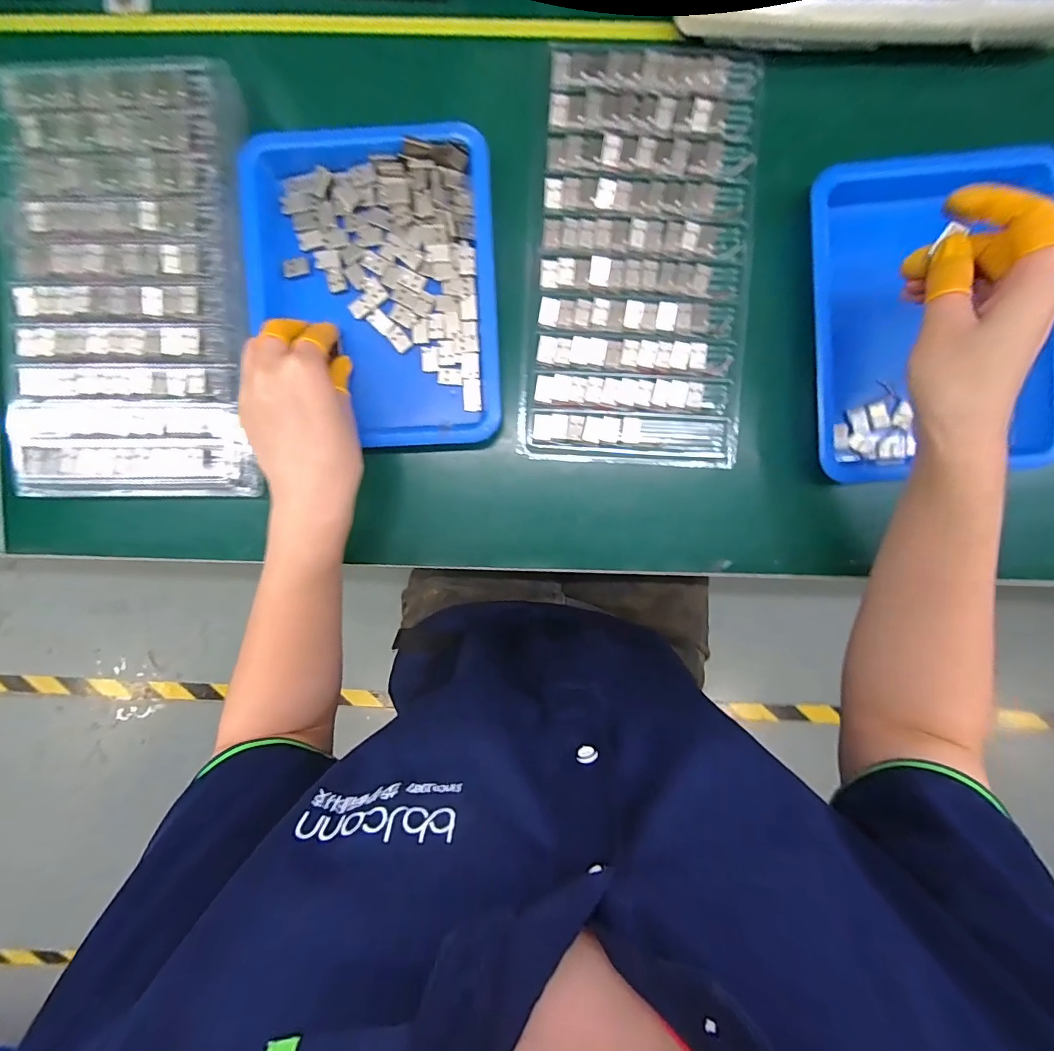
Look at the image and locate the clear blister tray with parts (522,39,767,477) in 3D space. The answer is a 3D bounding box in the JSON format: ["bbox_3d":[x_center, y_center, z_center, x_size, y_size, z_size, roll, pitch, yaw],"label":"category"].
[{"bbox_3d":[0.083,-0.191,0.331,0.158,0.006,0.287,2,95,-2],"label":"clear blister tray with parts"}]

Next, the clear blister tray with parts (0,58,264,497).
[{"bbox_3d":[-0.287,-0.170,0.331,0.171,0.033,0.295,1,95,-2],"label":"clear blister tray with parts"}]

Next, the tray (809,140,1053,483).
[{"bbox_3d":[0.288,-0.148,0.326,0.172,0.035,0.218,-8,95,-1],"label":"tray"}]

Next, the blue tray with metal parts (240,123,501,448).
[{"bbox_3d":[-0.109,-0.168,0.327,0.169,0.024,0.214,-2,95,-2],"label":"blue tray with metal parts"}]

